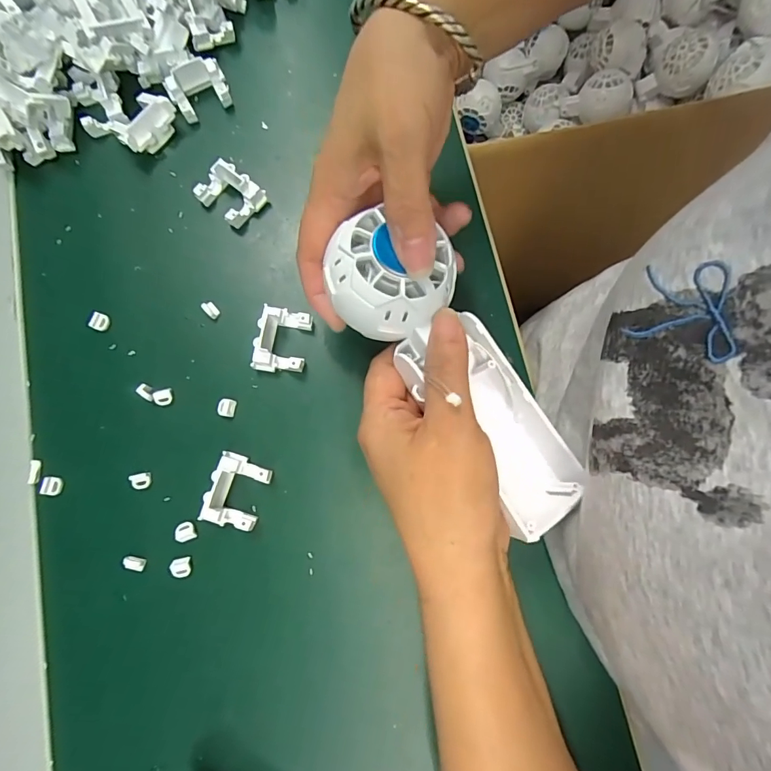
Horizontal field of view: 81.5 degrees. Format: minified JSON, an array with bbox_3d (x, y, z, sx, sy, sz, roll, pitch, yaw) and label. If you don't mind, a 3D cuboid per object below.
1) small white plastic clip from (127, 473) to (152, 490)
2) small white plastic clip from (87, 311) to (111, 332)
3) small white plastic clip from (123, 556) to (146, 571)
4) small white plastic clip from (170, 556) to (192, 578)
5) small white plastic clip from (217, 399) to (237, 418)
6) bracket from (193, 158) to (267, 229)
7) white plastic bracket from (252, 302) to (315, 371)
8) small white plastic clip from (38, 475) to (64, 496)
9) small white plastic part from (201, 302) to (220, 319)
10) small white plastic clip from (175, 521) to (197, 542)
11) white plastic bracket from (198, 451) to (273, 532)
[{"bbox_3d":[-0.140,0.055,0.257,0.011,0.004,0.009,-12,80,-3],"label":"small white plastic clip"},{"bbox_3d":[-0.175,-0.039,0.274,0.009,0.006,0.010,21,80,3],"label":"small white plastic clip"},{"bbox_3d":[-0.139,0.099,0.248,0.011,0.004,0.007,17,79,2],"label":"small white plastic clip"},{"bbox_3d":[-0.113,0.101,0.247,0.010,0.004,0.010,-12,80,-3],"label":"small white plastic clip"},{"bbox_3d":[-0.094,0.013,0.264,0.010,0.004,0.010,7,79,1],"label":"small white plastic clip"},{"bbox_3d":[-0.099,-0.121,0.282,0.038,0.020,0.028,39,81,6],"label":"bracket"},{"bbox_3d":[-0.061,-0.027,0.265,0.029,0.020,0.037,9,79,1],"label":"white plastic bracket"},{"bbox_3d":[-0.192,0.058,0.257,0.012,0.004,0.010,9,79,1],"label":"small white plastic clip"},{"bbox_3d":[-0.108,-0.047,0.275,0.007,0.007,0.011,-42,83,-8],"label":"small white plastic part"},{"bbox_3d":[-0.113,0.082,0.251,0.011,0.004,0.010,-15,80,-4],"label":"small white plastic clip"},{"bbox_3d":[-0.082,0.059,0.249,0.029,0.016,0.038,18,79,2],"label":"white plastic bracket"}]

